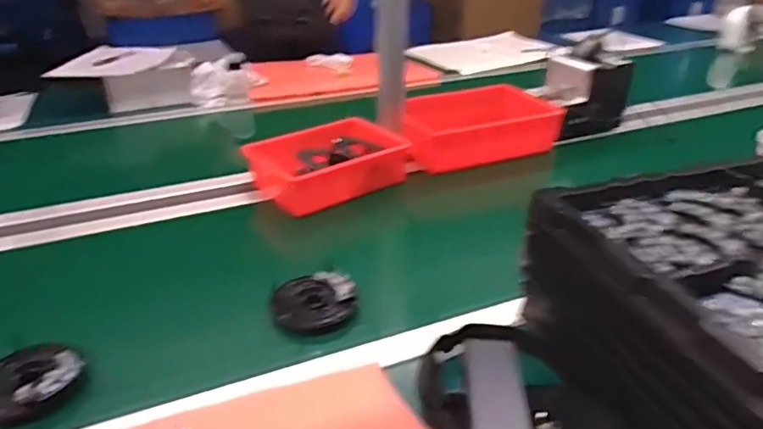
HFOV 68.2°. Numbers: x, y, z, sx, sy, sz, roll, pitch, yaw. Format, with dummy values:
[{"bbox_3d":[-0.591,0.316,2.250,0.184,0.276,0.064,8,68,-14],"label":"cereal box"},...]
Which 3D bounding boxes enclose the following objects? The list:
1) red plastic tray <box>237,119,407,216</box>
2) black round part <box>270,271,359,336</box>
[{"bbox_3d":[-0.090,-0.093,0.991,0.240,0.064,0.178,-20,34,-31],"label":"red plastic tray"},{"bbox_3d":[-0.083,0.106,0.692,0.098,0.031,0.098,-1,29,0],"label":"black round part"}]

